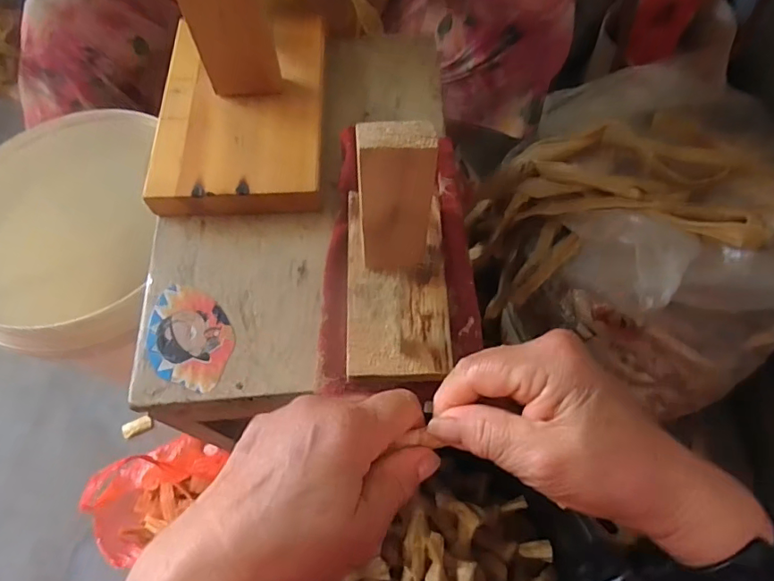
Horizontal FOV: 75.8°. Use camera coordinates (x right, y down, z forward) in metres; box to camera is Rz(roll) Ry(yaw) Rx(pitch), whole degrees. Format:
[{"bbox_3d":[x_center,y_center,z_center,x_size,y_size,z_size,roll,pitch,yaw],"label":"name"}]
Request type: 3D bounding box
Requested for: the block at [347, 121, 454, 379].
[{"bbox_3d":[0.005,-0.029,0.304,0.071,0.128,0.132,-2,63,2],"label":"block"}]

